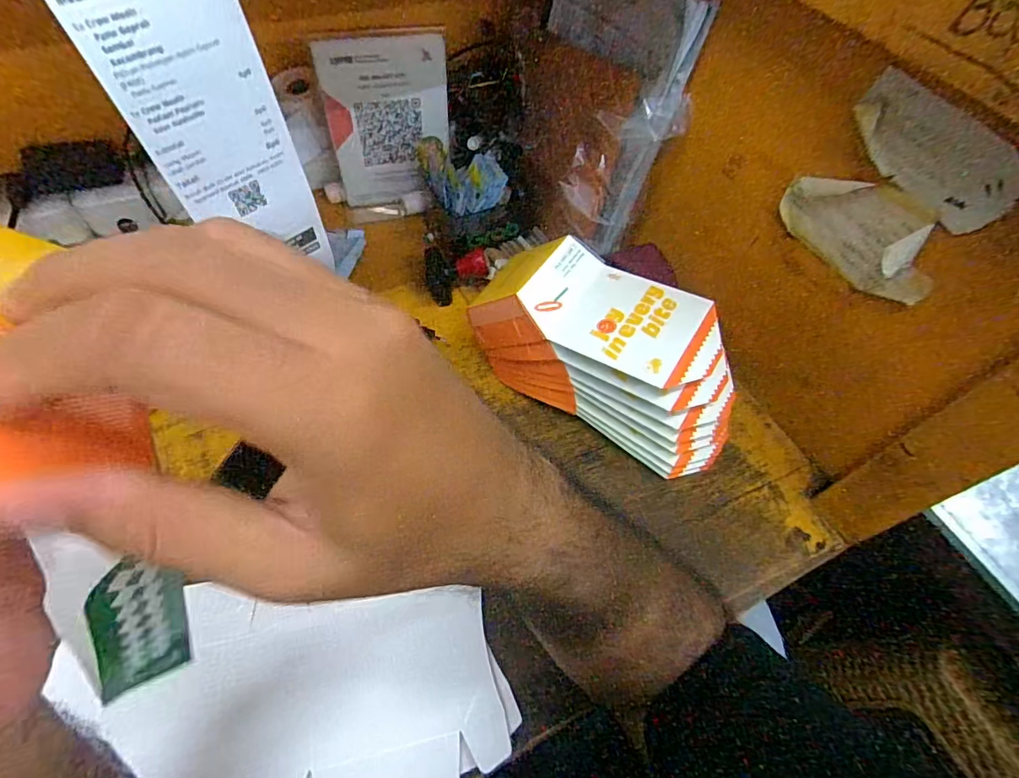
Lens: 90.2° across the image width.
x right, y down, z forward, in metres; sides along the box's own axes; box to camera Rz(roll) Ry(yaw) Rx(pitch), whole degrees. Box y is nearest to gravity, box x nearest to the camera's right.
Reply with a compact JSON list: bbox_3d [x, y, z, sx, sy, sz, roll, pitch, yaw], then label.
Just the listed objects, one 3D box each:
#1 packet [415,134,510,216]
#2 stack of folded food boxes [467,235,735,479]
[{"bbox_3d":[-0.055,-0.251,0.603,0.079,0.054,0.098,-20,60,-17],"label":"packet"},{"bbox_3d":[0.094,-0.033,0.499,0.269,0.137,0.108,29,59,14],"label":"stack of folded food boxes"}]

